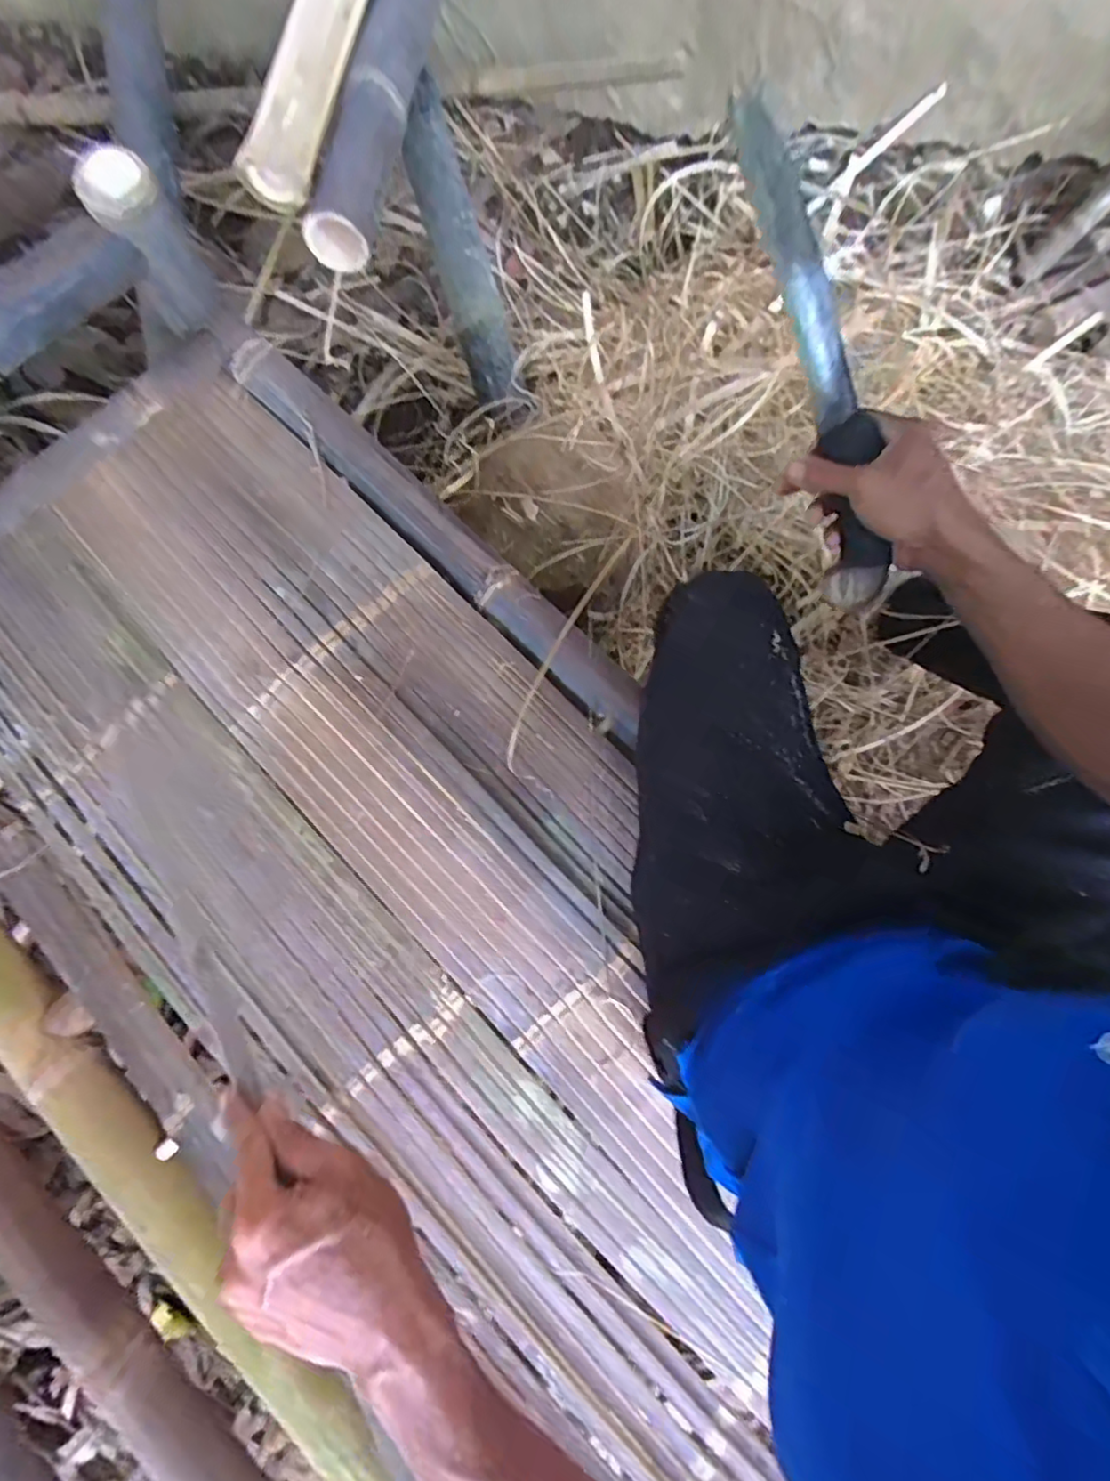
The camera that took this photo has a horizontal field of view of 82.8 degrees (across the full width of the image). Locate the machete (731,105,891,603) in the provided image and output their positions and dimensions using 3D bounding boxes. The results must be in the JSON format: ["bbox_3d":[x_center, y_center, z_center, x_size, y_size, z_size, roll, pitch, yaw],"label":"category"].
[{"bbox_3d":[0.206,-0.282,0.478,0.044,0.051,0.357,-17,98,-2],"label":"machete"}]

